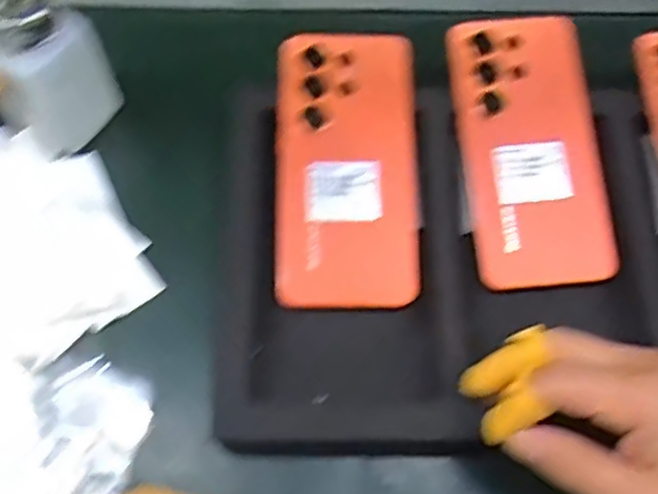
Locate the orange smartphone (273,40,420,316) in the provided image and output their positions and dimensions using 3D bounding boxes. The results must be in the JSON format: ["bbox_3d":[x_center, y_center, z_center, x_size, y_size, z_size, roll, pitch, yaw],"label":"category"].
[{"bbox_3d":[0.011,-0.048,0.415,0.086,0.010,0.165,0,78,-2],"label":"orange smartphone"}]

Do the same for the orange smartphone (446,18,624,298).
[{"bbox_3d":[0.122,-0.060,0.422,0.088,0.010,0.164,-7,82,0],"label":"orange smartphone"}]

